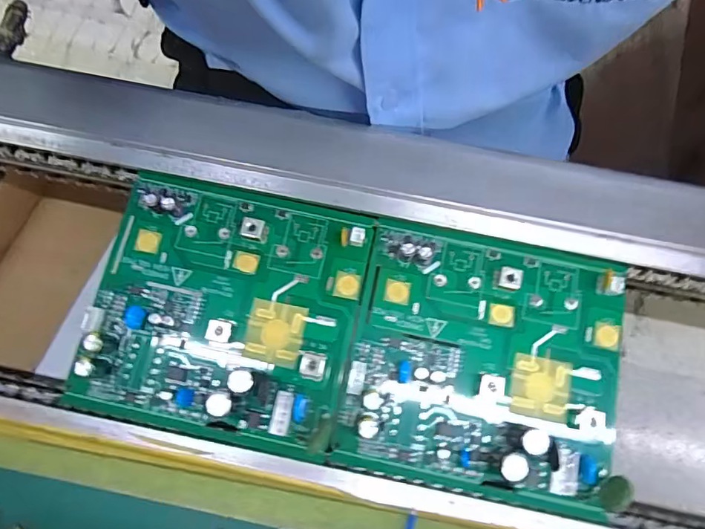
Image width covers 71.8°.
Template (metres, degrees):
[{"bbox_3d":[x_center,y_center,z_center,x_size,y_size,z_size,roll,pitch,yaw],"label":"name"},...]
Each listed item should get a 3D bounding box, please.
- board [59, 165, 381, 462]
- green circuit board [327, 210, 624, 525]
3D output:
[{"bbox_3d":[-0.064,0.018,0.240,0.129,0.015,0.118,12,76,2],"label":"board"},{"bbox_3d":[0.064,0.046,0.238,0.128,0.027,0.119,12,76,2],"label":"green circuit board"}]

